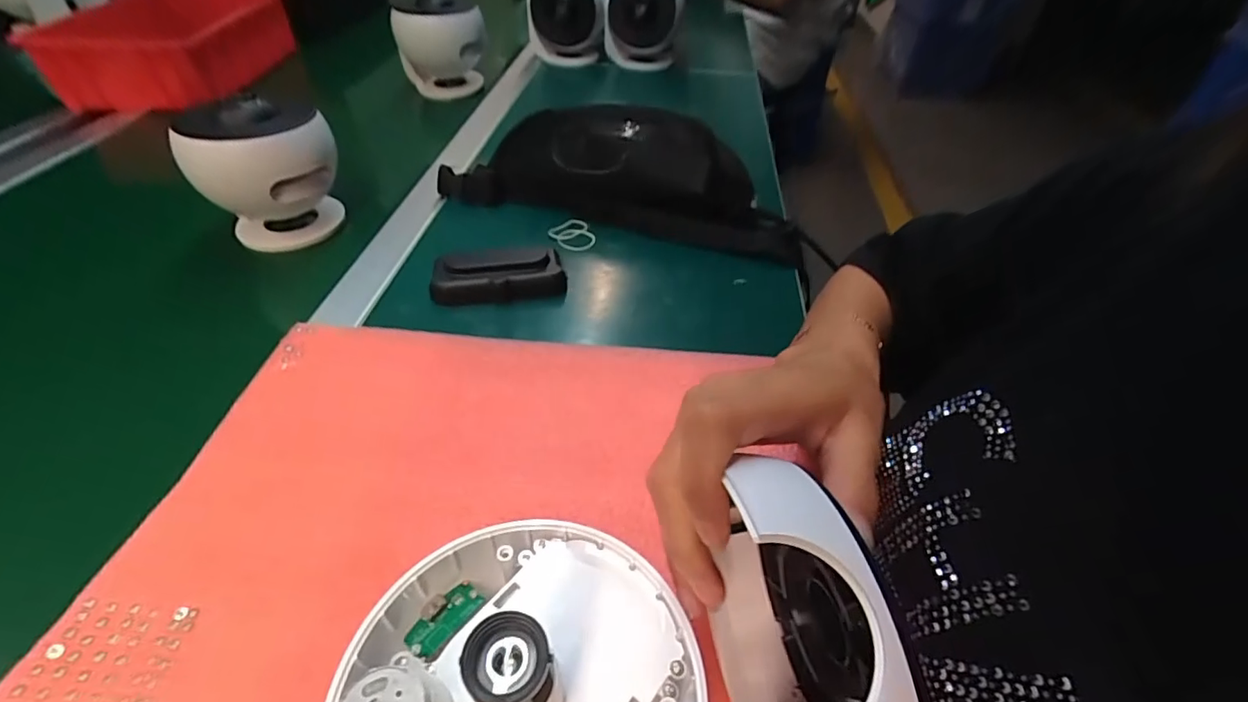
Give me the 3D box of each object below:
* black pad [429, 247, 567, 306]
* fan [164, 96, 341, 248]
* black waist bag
[{"bbox_3d":[-0.105,-0.063,0.451,0.107,0.029,0.037,-10,45,-13],"label":"black pad"},{"bbox_3d":[-0.317,-0.158,0.488,0.100,0.120,0.083,-1,43,-4],"label":"fan"},{"bbox_3d":[-0.001,-0.183,0.538,0.357,0.098,0.091,14,44,11],"label":"black waist bag"}]

